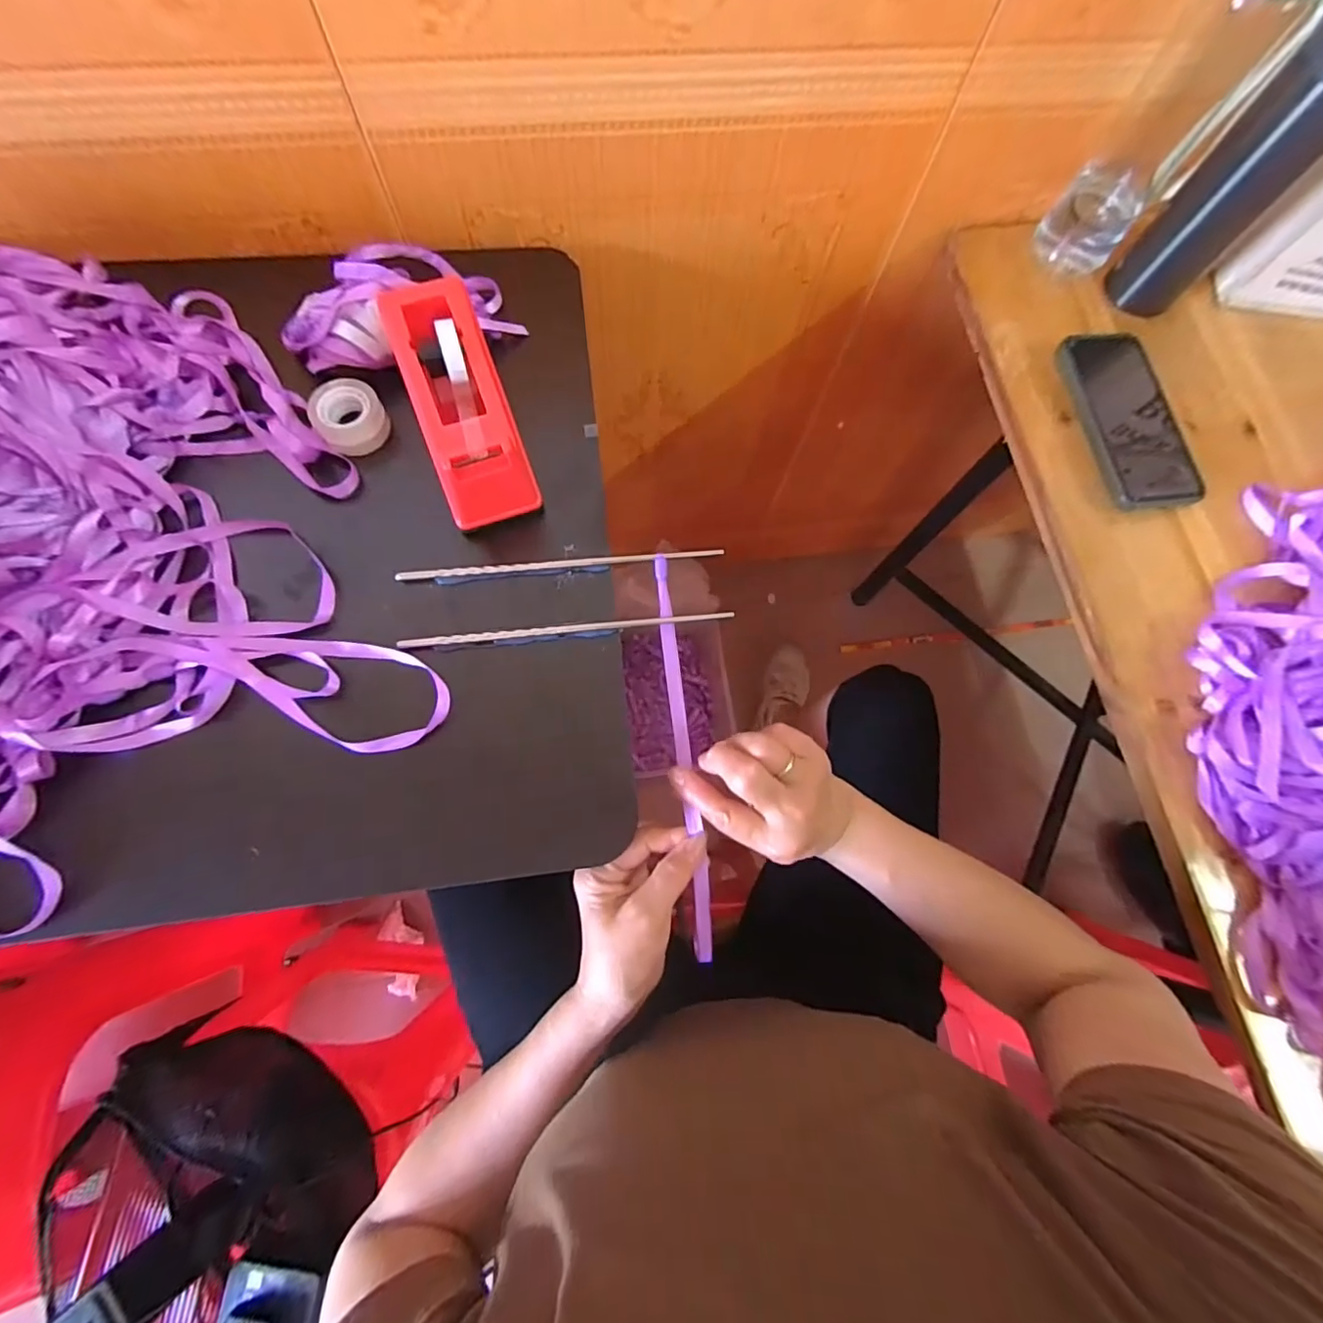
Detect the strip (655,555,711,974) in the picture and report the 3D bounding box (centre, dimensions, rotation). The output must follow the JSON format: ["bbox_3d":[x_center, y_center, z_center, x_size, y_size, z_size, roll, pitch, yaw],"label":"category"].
[{"bbox_3d":[0.016,0.064,0.382,0.011,0.017,0.274,-6,85,-5],"label":"strip"}]

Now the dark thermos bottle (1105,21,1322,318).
[{"bbox_3d":[0.453,-0.375,0.437,0.056,0.197,0.056,-3,74,-3],"label":"dark thermos bottle"}]

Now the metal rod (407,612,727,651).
[{"bbox_3d":[-0.061,-0.022,0.381,0.221,0.006,0.007,-7,75,-4],"label":"metal rod"}]

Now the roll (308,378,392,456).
[{"bbox_3d":[-0.227,-0.177,0.406,0.047,0.025,0.045,1,74,-2],"label":"roll"}]

